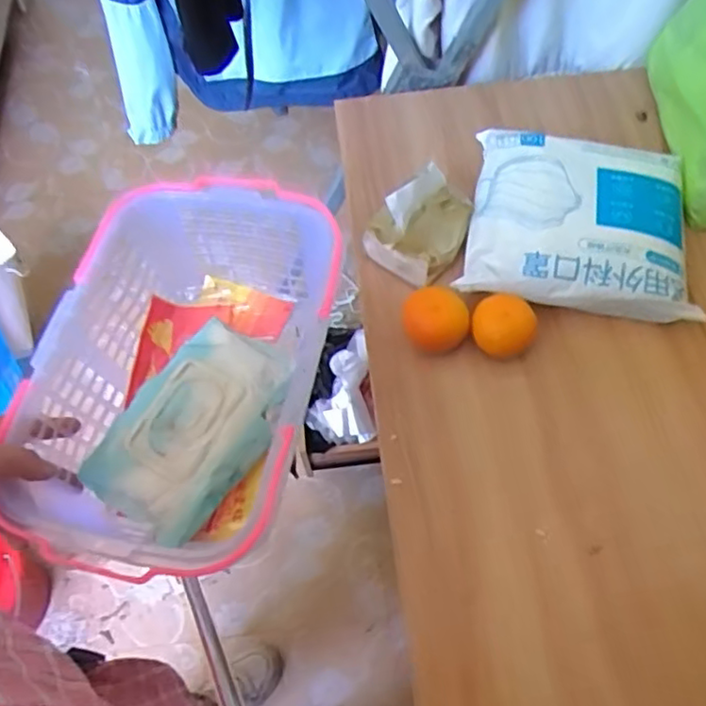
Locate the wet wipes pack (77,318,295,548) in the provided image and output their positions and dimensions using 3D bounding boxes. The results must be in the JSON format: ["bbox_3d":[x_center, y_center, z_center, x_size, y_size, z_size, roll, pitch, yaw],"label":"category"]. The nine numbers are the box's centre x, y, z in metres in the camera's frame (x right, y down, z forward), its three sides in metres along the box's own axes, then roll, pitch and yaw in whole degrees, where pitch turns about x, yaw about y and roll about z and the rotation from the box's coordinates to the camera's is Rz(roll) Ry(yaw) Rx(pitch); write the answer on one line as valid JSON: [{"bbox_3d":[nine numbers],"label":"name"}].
[{"bbox_3d":[-0.133,0.060,0.562,0.114,0.036,0.193,32,68,16],"label":"wet wipes pack"}]

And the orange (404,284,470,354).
[{"bbox_3d":[0.091,-0.038,0.710,0.069,0.051,0.063,-1,63,1],"label":"orange"}]

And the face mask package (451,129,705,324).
[{"bbox_3d":[0.263,-0.152,0.757,0.249,0.057,0.226,8,64,6],"label":"face mask package"}]

